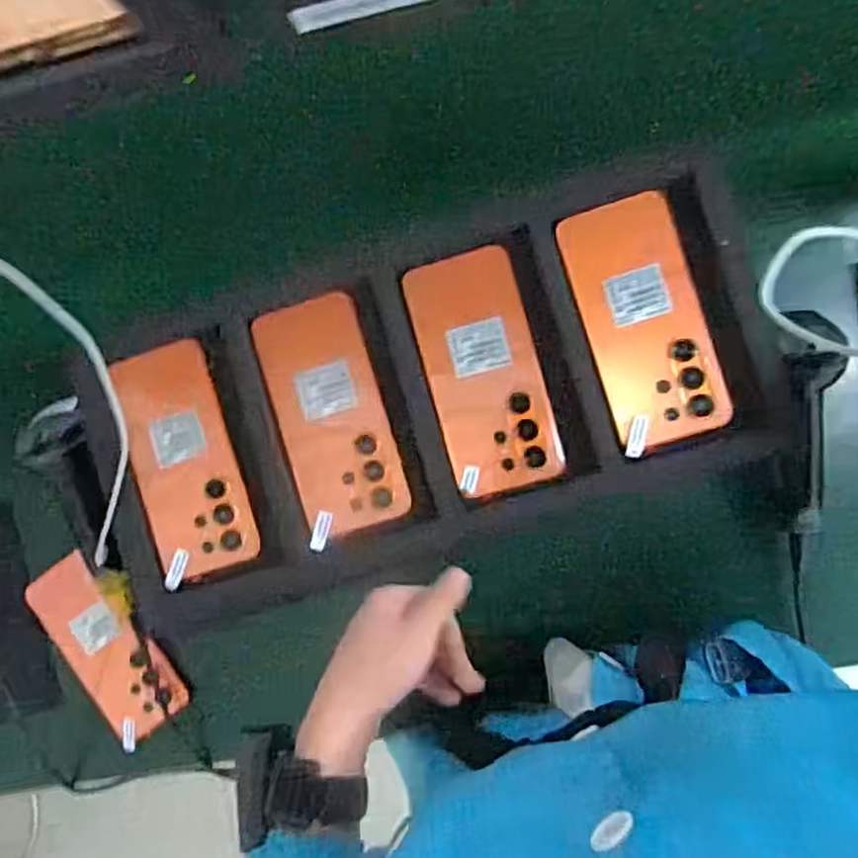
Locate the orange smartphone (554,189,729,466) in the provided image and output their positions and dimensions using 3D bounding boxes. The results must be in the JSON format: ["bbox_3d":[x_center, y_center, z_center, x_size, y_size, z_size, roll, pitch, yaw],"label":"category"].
[{"bbox_3d":[0.151,-0.075,0.523,0.080,0.011,0.172,-17,87,6],"label":"orange smartphone"}]

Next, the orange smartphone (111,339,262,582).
[{"bbox_3d":[-0.182,0.025,0.550,0.077,0.014,0.165,-17,91,1],"label":"orange smartphone"}]

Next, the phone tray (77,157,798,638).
[{"bbox_3d":[-0.005,-0.020,0.533,0.473,0.026,0.203,-19,87,6],"label":"phone tray"}]

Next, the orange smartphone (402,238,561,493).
[{"bbox_3d":[0.039,-0.040,0.531,0.078,0.008,0.168,-15,88,6],"label":"orange smartphone"}]

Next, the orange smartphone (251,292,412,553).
[{"bbox_3d":[-0.070,-0.009,0.544,0.079,0.006,0.171,-17,87,6],"label":"orange smartphone"}]

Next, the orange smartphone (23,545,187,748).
[{"bbox_3d":[-0.289,0.195,0.669,0.081,0.016,0.168,-38,85,5],"label":"orange smartphone"}]

